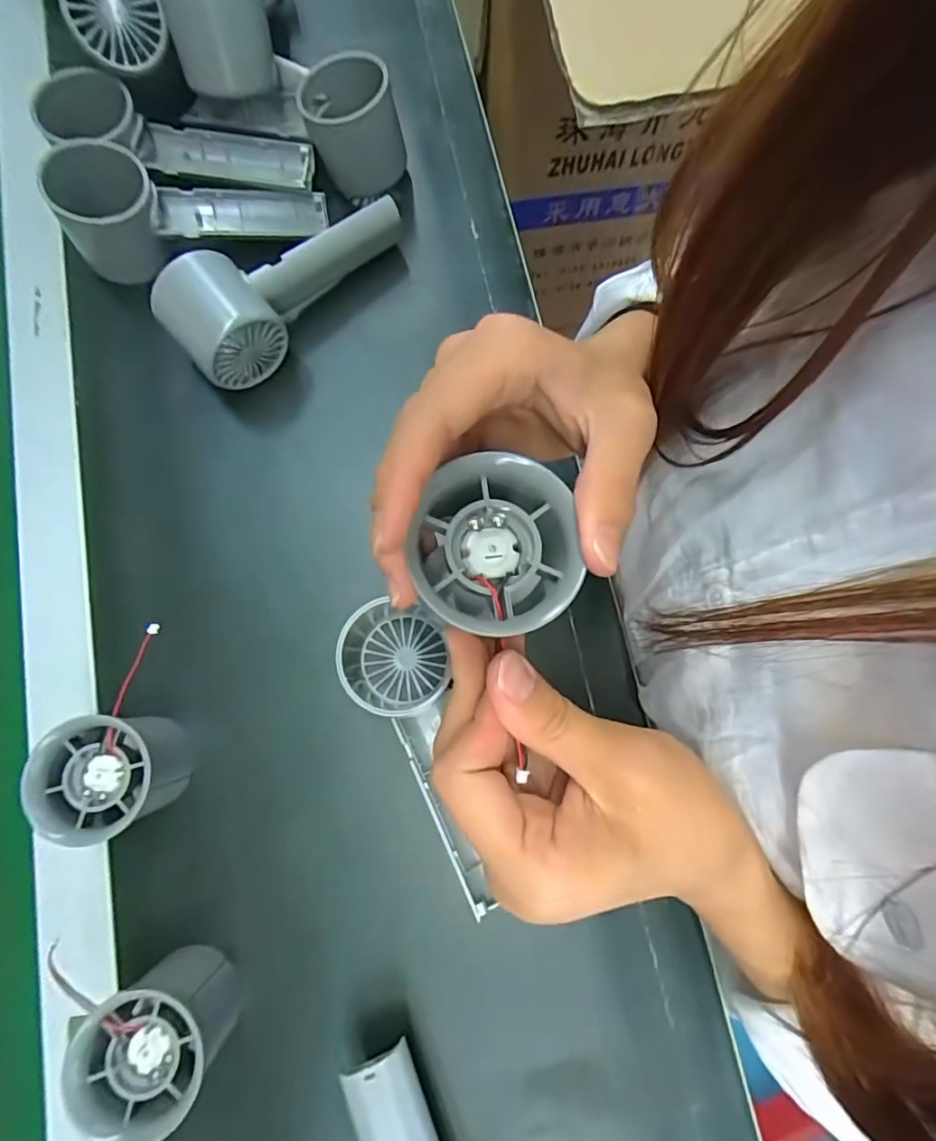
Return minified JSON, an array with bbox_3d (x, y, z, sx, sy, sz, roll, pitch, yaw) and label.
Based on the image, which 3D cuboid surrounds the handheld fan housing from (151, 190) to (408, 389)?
[{"bbox_3d":[-0.106,-0.178,0.331,0.157,0.054,0.059,-40,82,-7],"label":"handheld fan housing"}]

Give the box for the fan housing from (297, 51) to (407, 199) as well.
[{"bbox_3d":[-0.075,-0.289,0.353,0.059,0.058,0.063,-16,80,-4],"label":"fan housing"}]

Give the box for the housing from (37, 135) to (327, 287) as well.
[{"bbox_3d":[-0.177,-0.232,0.352,0.157,0.056,0.055,-17,79,-23],"label":"housing"}]

